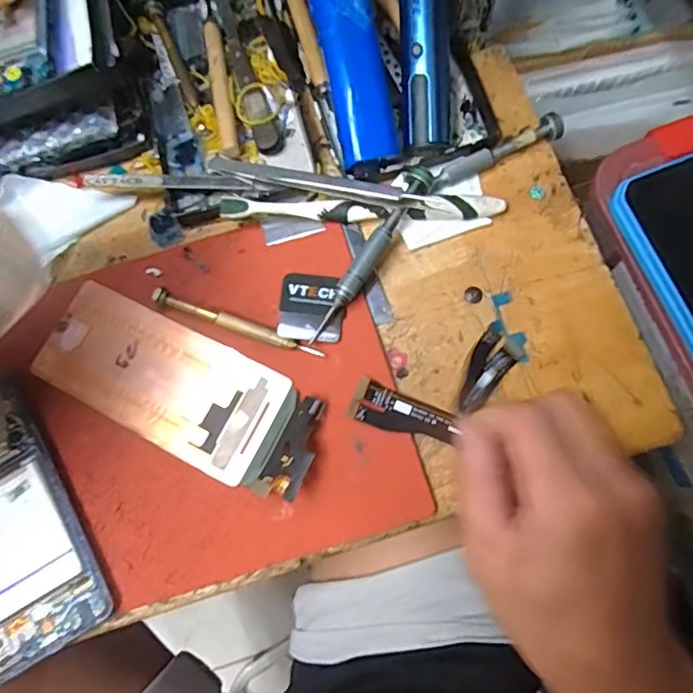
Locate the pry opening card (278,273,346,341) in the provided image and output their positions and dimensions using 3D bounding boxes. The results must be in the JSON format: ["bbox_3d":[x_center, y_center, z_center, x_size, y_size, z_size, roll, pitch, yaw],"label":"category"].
[{"bbox_3d":[-0.020,-0.024,0.335,0.039,0.006,0.040,8,79,-4],"label":"pry opening card"}]

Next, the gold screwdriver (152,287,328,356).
[{"bbox_3d":[-0.066,-0.013,0.336,0.108,0.008,0.009,20,79,8],"label":"gold screwdriver"}]

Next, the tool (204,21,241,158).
[{"bbox_3d":[-0.085,-0.177,0.375,0.012,0.008,0.101,-10,76,1],"label":"tool"}]

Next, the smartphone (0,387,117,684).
[{"bbox_3d":[-0.195,0.099,0.315,0.074,0.015,0.155,-31,77,-4],"label":"smartphone"}]

